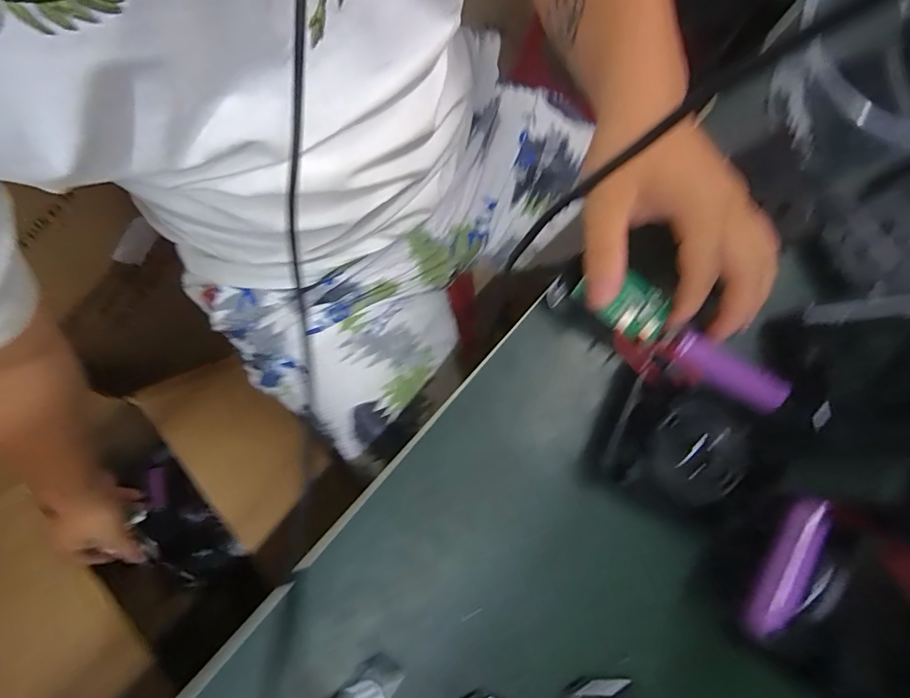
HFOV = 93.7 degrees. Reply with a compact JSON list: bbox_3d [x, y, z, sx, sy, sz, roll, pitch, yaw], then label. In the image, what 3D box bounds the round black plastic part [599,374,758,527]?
[{"bbox_3d":[0.127,0.055,0.241,0.075,0.020,0.074,0,79,-2],"label":"round black plastic part"}]

